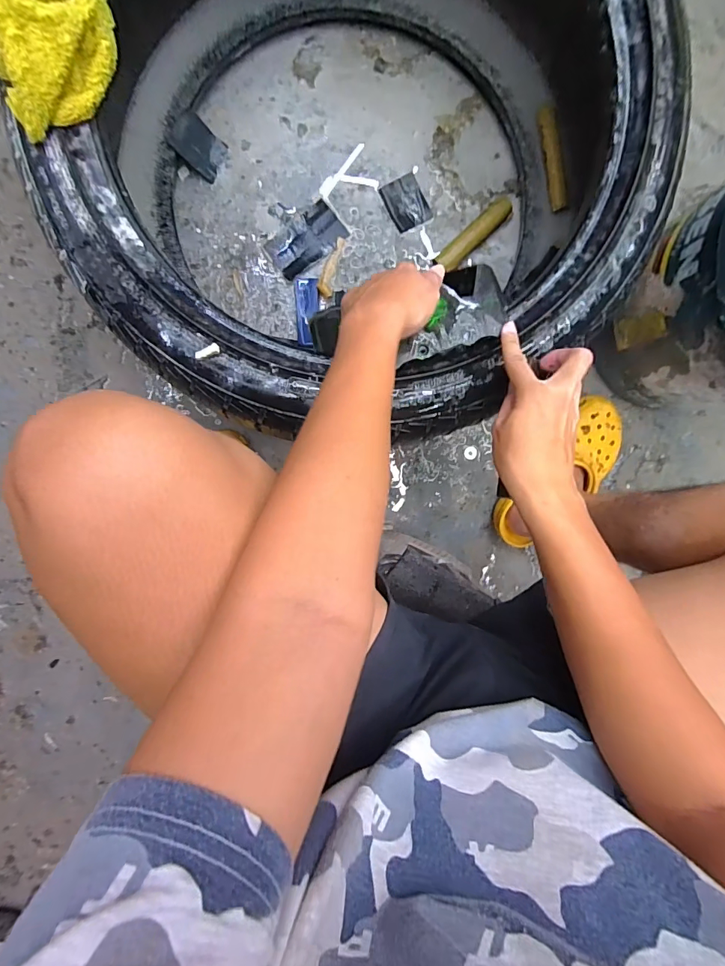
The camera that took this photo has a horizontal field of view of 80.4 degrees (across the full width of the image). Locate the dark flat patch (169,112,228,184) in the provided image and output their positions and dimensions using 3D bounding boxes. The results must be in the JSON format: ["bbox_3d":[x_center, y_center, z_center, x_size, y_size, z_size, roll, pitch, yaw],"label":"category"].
[{"bbox_3d":[-0.231,-0.480,0.609,0.067,0.010,0.061,24,92,-35],"label":"dark flat patch"}]

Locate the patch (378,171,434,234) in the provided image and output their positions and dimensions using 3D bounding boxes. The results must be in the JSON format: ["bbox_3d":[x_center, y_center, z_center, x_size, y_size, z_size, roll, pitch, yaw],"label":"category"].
[{"bbox_3d":[0.068,-0.425,0.652,0.061,0.005,0.072,-28,96,-1],"label":"patch"}]

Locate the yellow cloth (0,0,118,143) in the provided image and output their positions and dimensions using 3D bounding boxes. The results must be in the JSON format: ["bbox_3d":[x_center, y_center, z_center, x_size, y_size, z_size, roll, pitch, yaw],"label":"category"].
[{"bbox_3d":[-0.271,-0.387,0.354,0.111,0.084,0.149,-21,96,-1],"label":"yellow cloth"}]

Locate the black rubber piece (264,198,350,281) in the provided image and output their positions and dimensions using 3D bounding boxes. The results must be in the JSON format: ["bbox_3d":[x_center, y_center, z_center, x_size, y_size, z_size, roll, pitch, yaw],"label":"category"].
[{"bbox_3d":[-0.084,-0.365,0.648,0.114,0.005,0.067,-40,96,1],"label":"black rubber piece"}]

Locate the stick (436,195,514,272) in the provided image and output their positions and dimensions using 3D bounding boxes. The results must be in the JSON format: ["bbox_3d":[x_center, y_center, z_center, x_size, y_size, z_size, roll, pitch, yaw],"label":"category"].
[{"bbox_3d":[0.171,-0.378,0.653,0.142,0.028,0.031,-43,96,1],"label":"stick"}]

